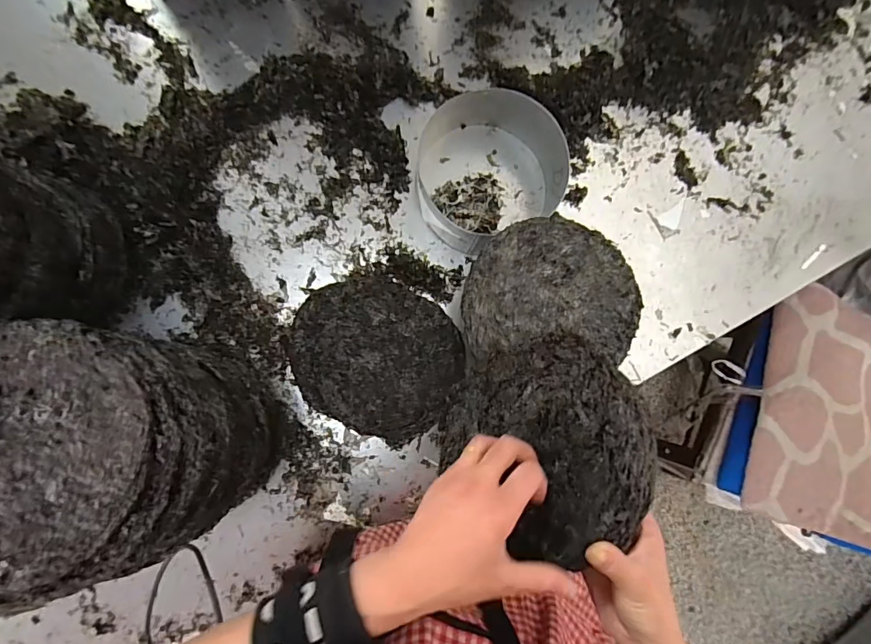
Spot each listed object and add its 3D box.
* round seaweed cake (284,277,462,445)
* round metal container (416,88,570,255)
[{"bbox_3d":[-0.082,0.043,0.611,0.224,0.031,0.197,26,82,-2],"label":"round seaweed cake"},{"bbox_3d":[0.069,-0.220,0.632,0.197,0.074,0.187,1,84,-5],"label":"round metal container"}]

